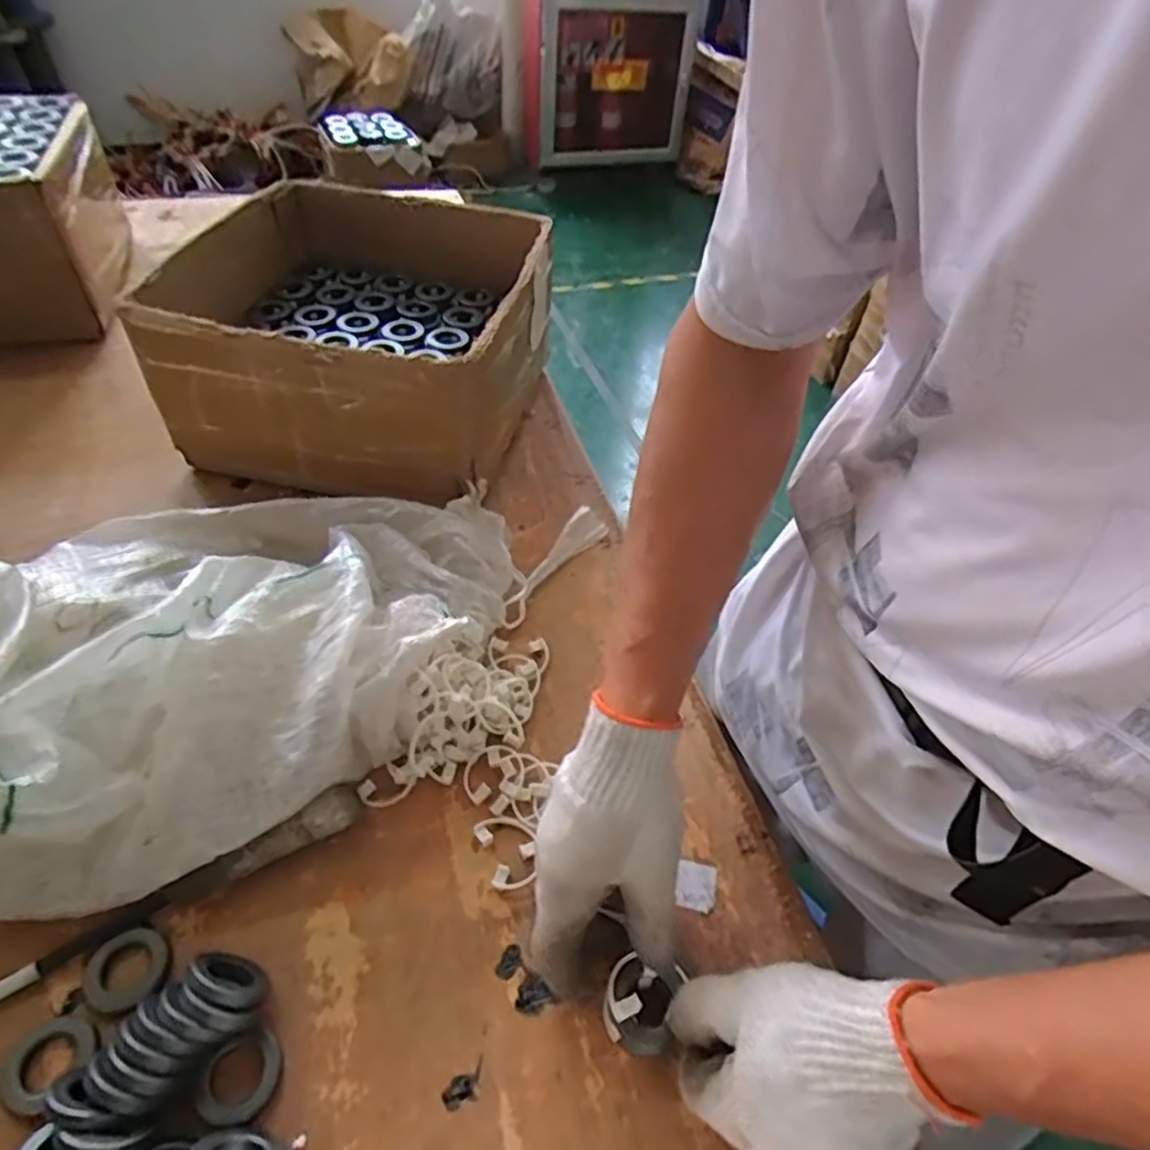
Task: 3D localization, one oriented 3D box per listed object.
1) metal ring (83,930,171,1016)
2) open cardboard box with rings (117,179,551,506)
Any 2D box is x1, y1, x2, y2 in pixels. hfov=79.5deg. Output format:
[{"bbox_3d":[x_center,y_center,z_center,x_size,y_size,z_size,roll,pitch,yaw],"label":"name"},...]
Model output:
[{"bbox_3d":[-0.258,0.227,0.398,0.045,0.011,0.042,2,47,-2],"label":"metal ring"},{"bbox_3d":[-0.210,-0.257,0.721,0.331,0.151,0.343,12,48,6],"label":"open cardboard box with rings"}]

